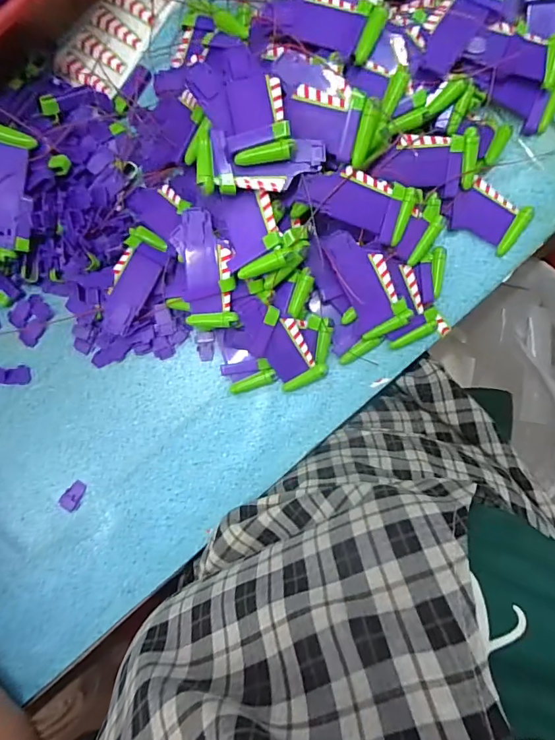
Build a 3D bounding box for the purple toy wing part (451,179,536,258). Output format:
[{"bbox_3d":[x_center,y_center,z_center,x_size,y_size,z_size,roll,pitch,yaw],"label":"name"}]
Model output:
[{"bbox_3d":[0.177,-0.129,0.360,0.061,0.018,0.040,29,92,4],"label":"purple toy wing part"}]

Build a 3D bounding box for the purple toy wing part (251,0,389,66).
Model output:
[{"bbox_3d":[0.030,-0.256,0.315,0.090,0.011,0.043,19,83,8],"label":"purple toy wing part"}]

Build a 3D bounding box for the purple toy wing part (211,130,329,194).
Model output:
[{"bbox_3d":[-0.006,-0.149,0.307,0.079,0.017,0.039,-2,90,4],"label":"purple toy wing part"}]

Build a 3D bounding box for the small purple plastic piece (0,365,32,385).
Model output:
[{"bbox_3d":[-0.246,0.005,0.389,0.044,0.005,0.017,-1,90,4],"label":"small purple plastic piece"}]

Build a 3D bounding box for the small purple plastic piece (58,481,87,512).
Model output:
[{"bbox_3d":[-0.185,0.114,0.389,0.017,0.004,0.027,30,92,3],"label":"small purple plastic piece"}]

